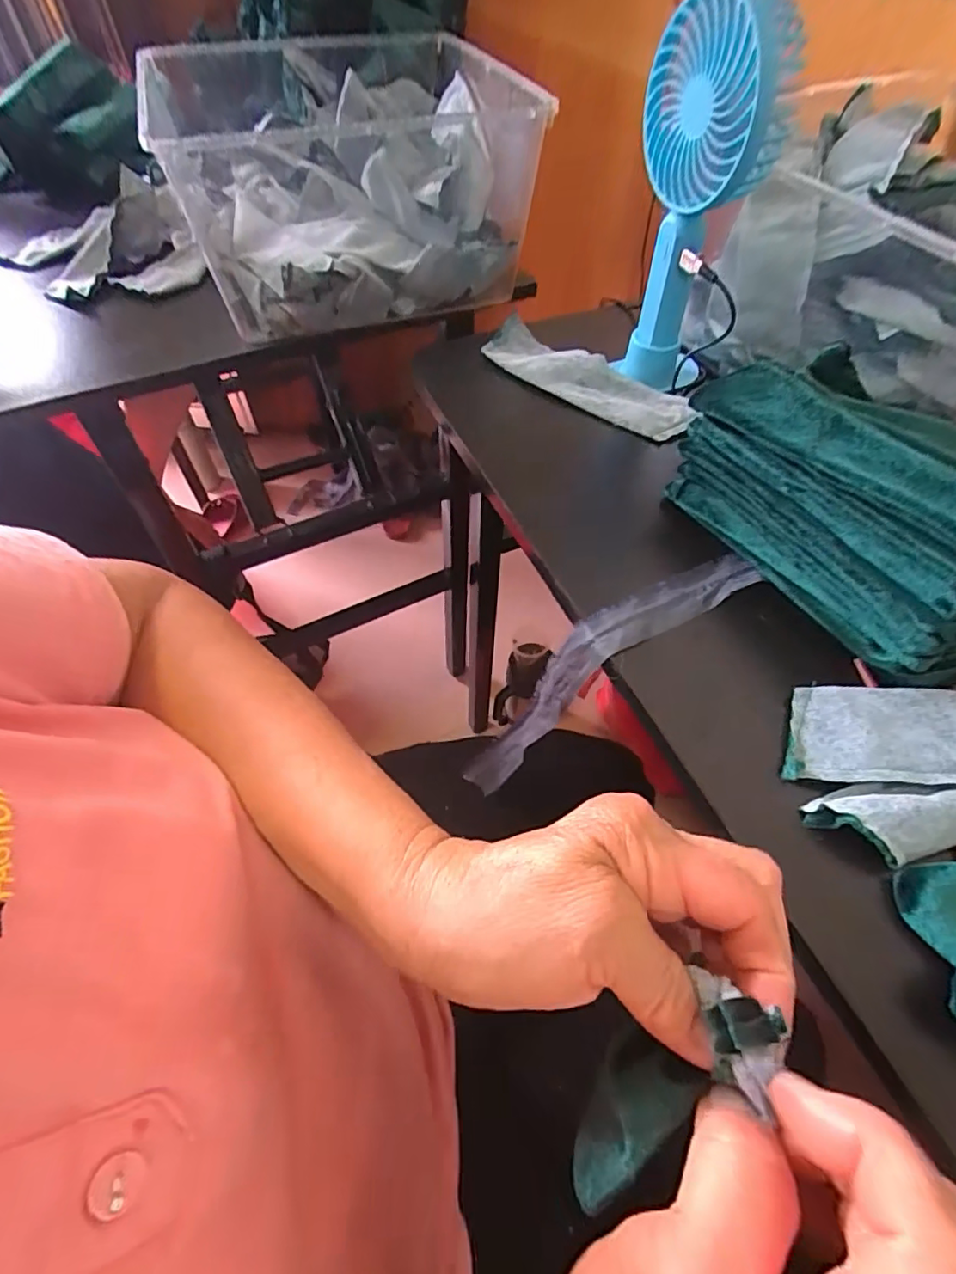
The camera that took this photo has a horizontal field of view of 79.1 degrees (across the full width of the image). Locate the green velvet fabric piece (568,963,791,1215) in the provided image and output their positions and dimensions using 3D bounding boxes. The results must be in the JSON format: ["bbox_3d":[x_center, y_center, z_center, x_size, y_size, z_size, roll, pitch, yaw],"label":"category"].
[{"bbox_3d":[0.056,0.142,0.182,0.033,0.090,0.024,44,21,27],"label":"green velvet fabric piece"}]

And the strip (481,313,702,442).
[{"bbox_3d":[0.084,-0.211,0.471,0.189,0.018,0.054,34,61,22],"label":"strip"}]

